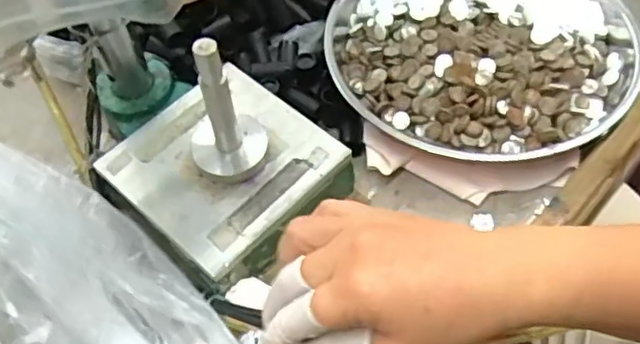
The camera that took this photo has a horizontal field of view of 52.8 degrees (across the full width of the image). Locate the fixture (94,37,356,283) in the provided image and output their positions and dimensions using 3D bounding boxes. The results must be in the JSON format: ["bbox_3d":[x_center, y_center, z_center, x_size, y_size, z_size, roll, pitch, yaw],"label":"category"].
[{"bbox_3d":[-0.064,-0.024,0.402,0.126,0.130,0.120,36,64,24],"label":"fixture"}]

